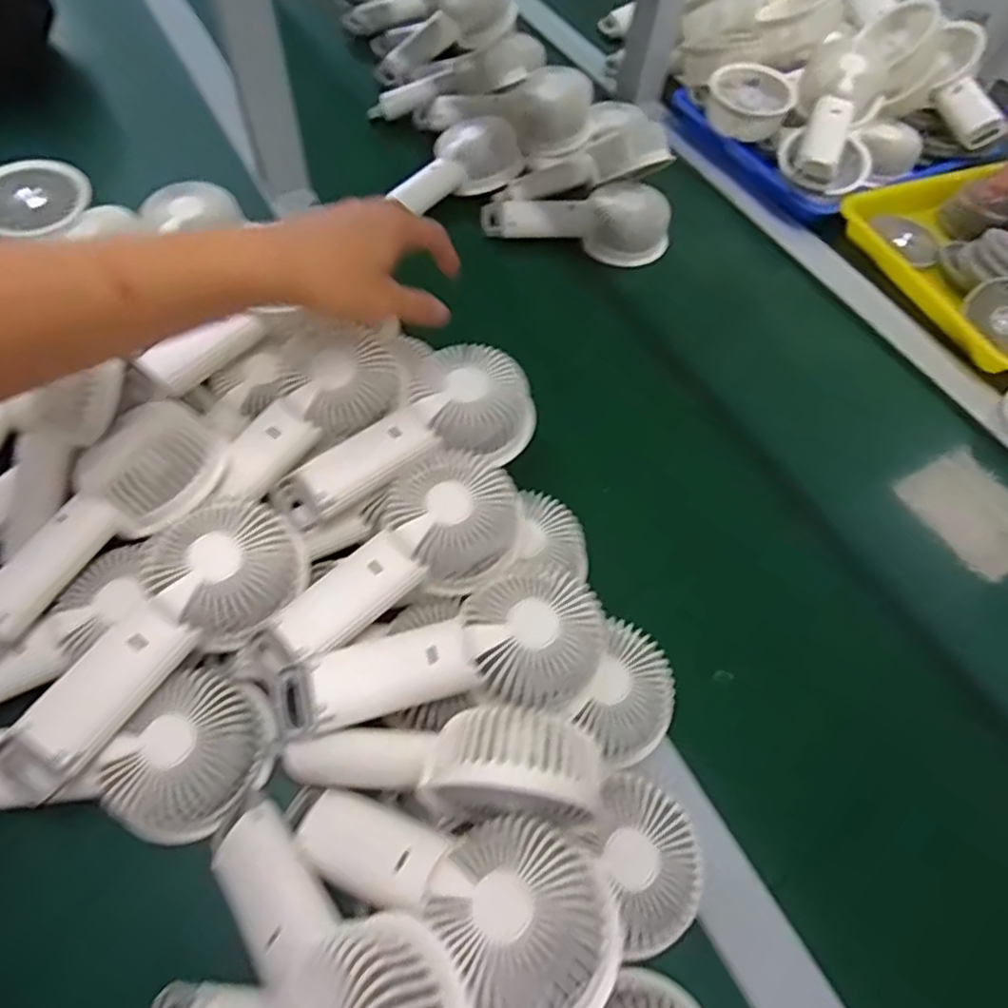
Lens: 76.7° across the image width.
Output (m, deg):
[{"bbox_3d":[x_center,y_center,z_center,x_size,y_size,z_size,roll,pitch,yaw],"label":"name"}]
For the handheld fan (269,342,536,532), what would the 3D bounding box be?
[{"bbox_3d":[-0.065,-0.047,0.421,0.180,0.038,0.087,-32,67,-21],"label":"handheld fan"}]

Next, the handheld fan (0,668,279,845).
[{"bbox_3d":[-0.226,0.149,0.346,0.188,0.043,0.082,-11,61,-11],"label":"handheld fan"}]

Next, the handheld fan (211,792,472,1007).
[{"bbox_3d":[-0.082,0.200,0.281,0.079,0.035,0.168,-40,44,-24],"label":"handheld fan"}]

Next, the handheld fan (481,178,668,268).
[{"bbox_3d":[0.073,-0.285,0.634,0.180,0.046,0.069,4,59,-2],"label":"handheld fan"}]

